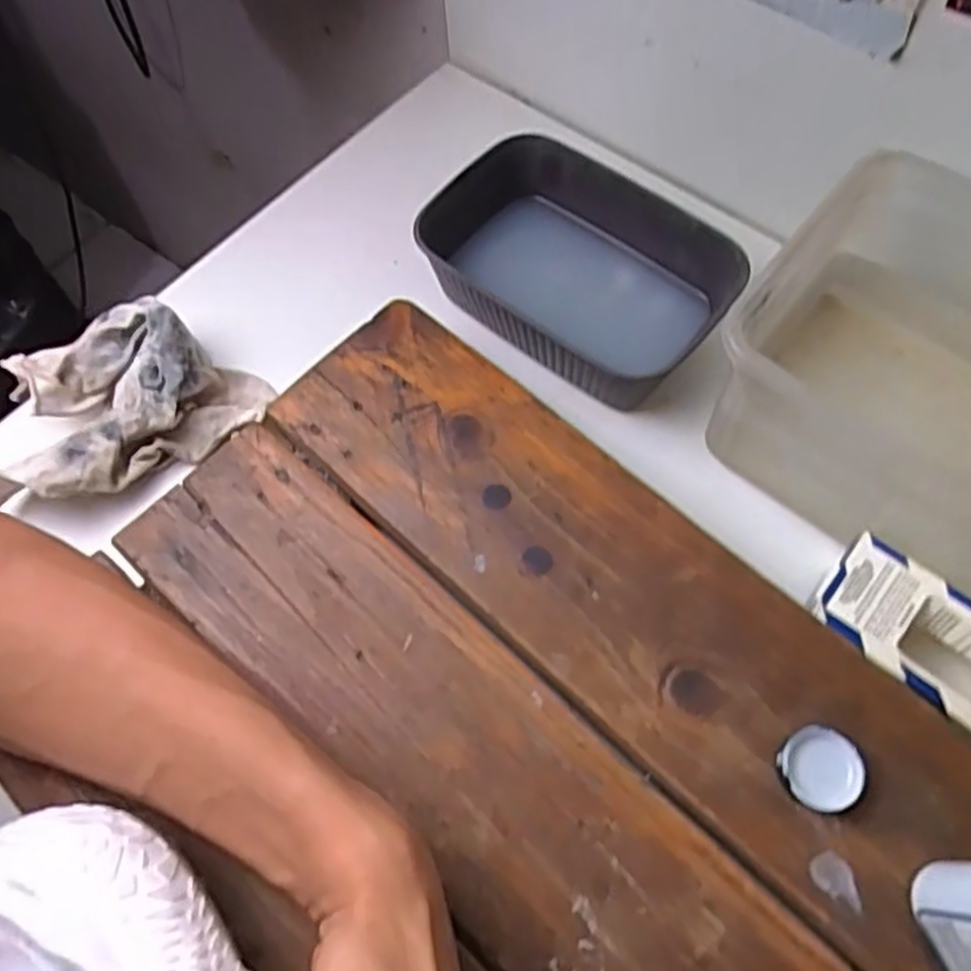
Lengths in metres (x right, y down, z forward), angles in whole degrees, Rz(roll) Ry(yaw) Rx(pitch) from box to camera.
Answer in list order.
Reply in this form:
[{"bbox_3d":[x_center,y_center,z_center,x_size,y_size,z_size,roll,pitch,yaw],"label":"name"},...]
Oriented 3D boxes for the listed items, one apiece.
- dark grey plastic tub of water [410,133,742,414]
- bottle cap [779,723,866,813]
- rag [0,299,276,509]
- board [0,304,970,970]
[{"bbox_3d":[0.050,-0.119,0.449,0.163,0.062,0.120,39,72,17],"label":"dark grey plastic tub of water"},{"bbox_3d":[0.131,0.111,0.310,0.030,0.014,0.030,-1,65,2],"label":"bottle cap"},{"bbox_3d":[-0.189,-0.043,0.417,0.138,0.046,0.085,-21,66,-7],"label":"rag"},{"bbox_3d":[0.015,0.115,0.319,0.399,0.015,0.269,38,69,17],"label":"board"}]

